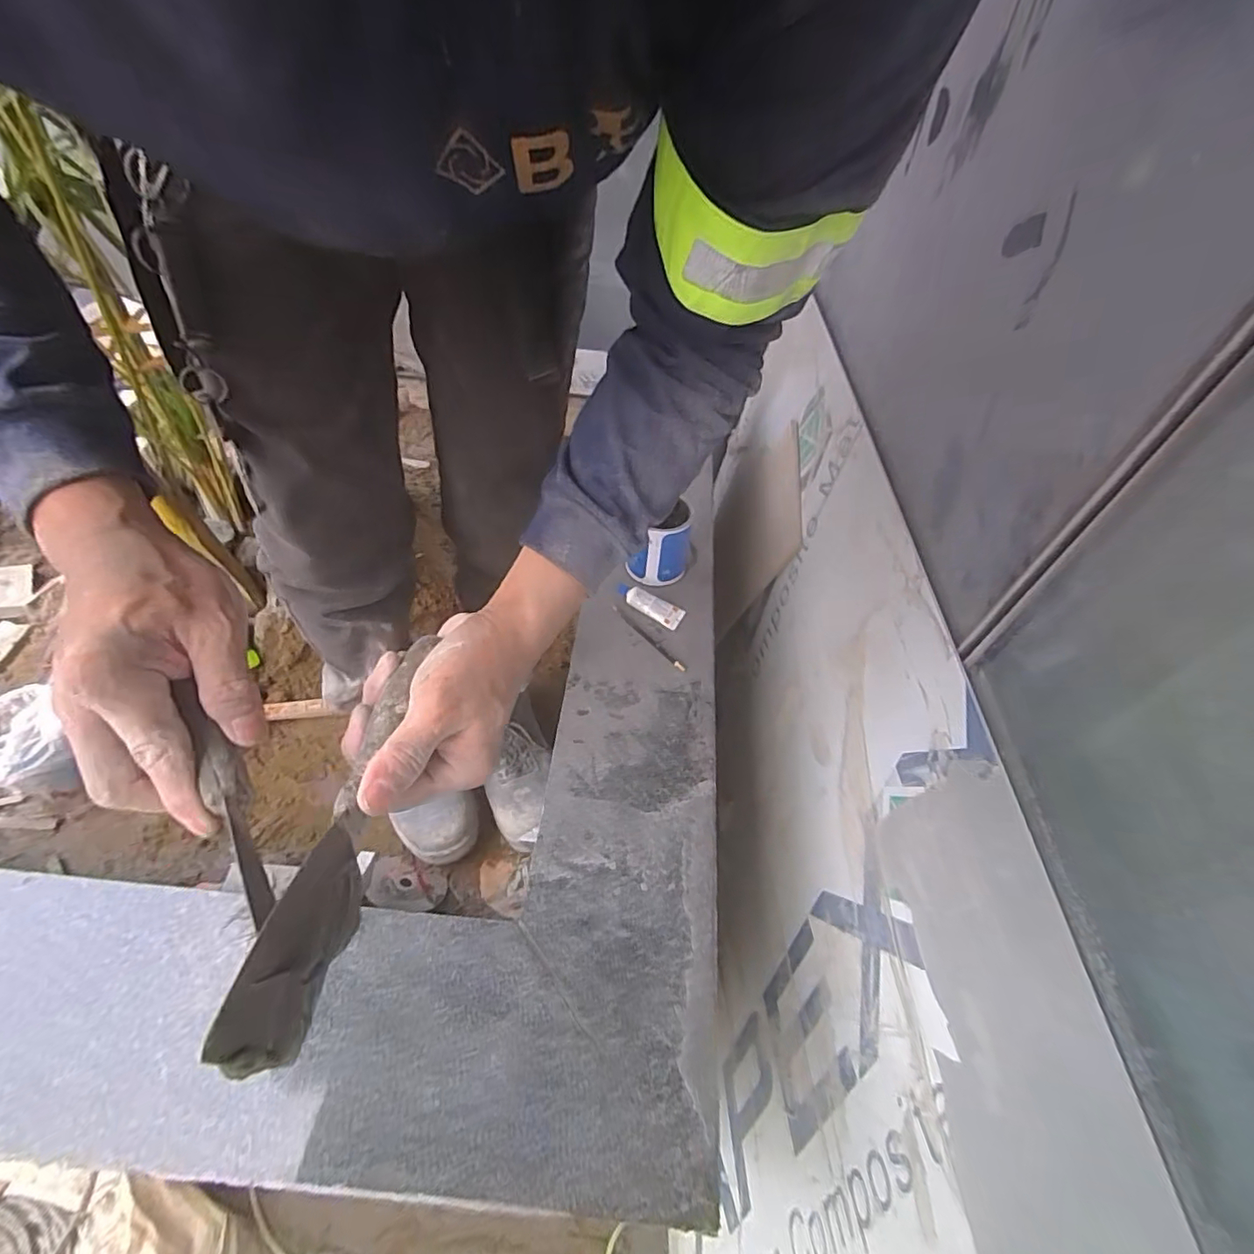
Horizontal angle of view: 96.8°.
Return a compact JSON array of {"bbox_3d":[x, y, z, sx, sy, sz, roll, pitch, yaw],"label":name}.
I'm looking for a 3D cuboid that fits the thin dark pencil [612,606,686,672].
[{"bbox_3d":[0.031,0.016,0.849,0.011,0.007,0.152,-35,62,-29],"label":"thin dark pencil"}]

